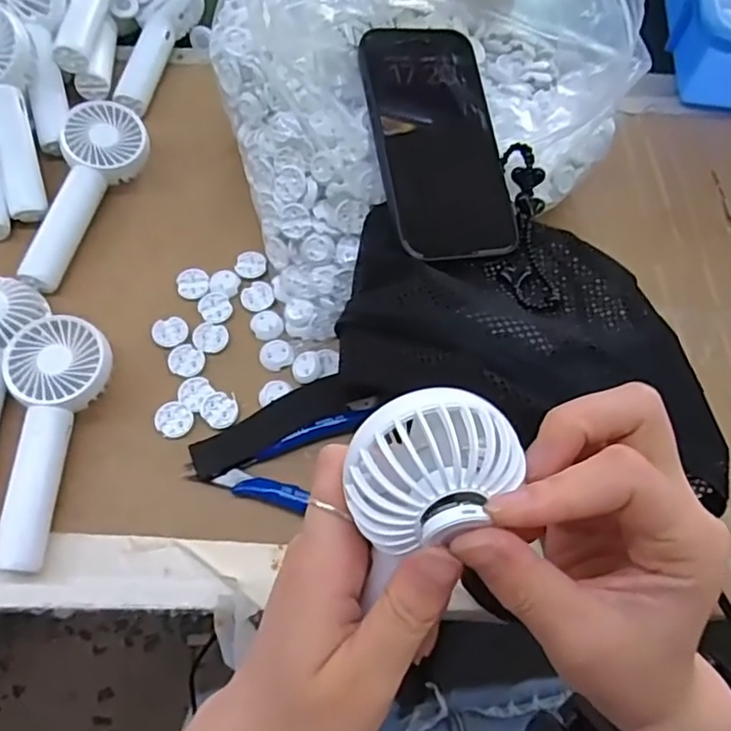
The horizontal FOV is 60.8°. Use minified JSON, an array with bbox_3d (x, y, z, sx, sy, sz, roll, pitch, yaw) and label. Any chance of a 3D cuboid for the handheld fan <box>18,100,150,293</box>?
[{"bbox_3d":[-0.199,-0.118,0.427,0.051,0.035,0.142,20,64,6],"label":"handheld fan"}]

